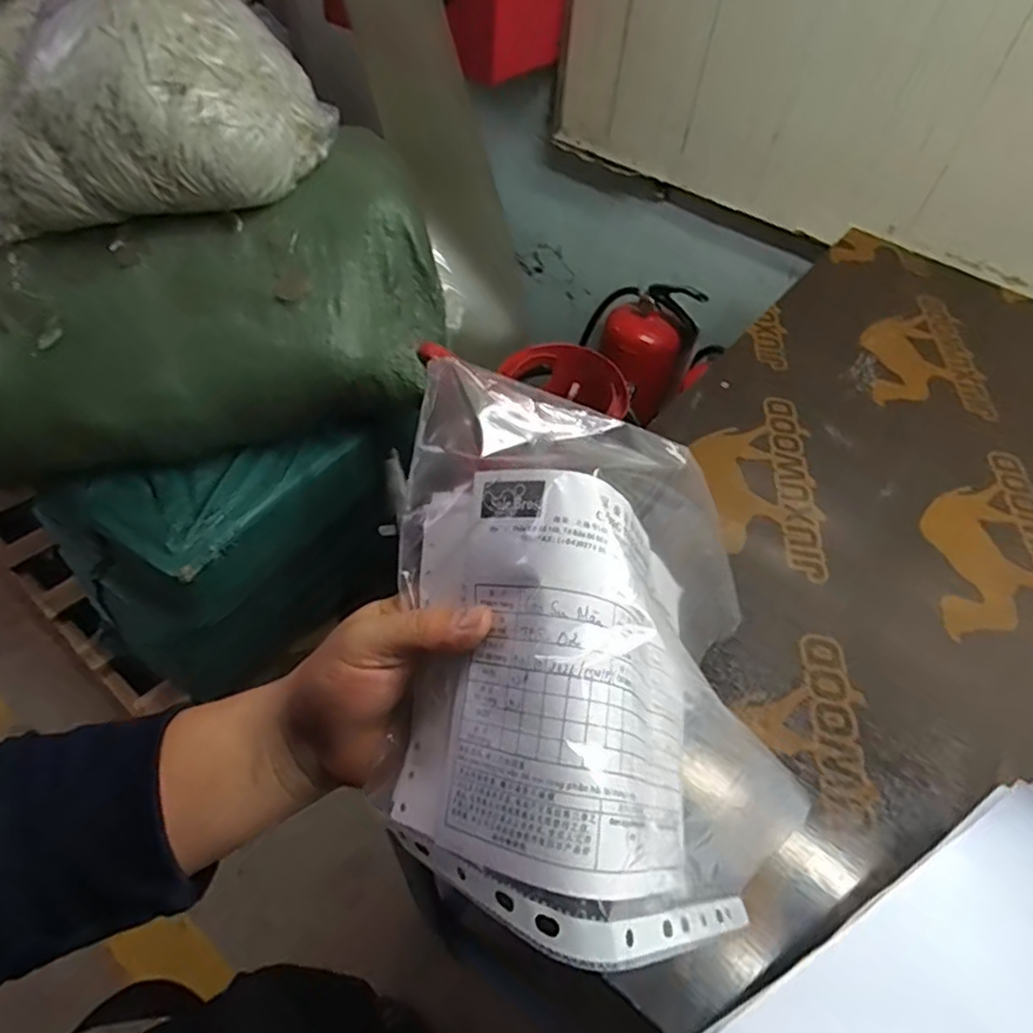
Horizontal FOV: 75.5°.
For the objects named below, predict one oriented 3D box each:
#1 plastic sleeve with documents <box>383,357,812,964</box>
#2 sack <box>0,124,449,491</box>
[{"bbox_3d":[0.044,0.074,0.318,0.194,0.167,0.219,1,52,-4],"label":"plastic sleeve with documents"},{"bbox_3d":[-0.542,-0.300,1.006,0.864,0.283,0.349,-15,55,-16],"label":"sack"}]

